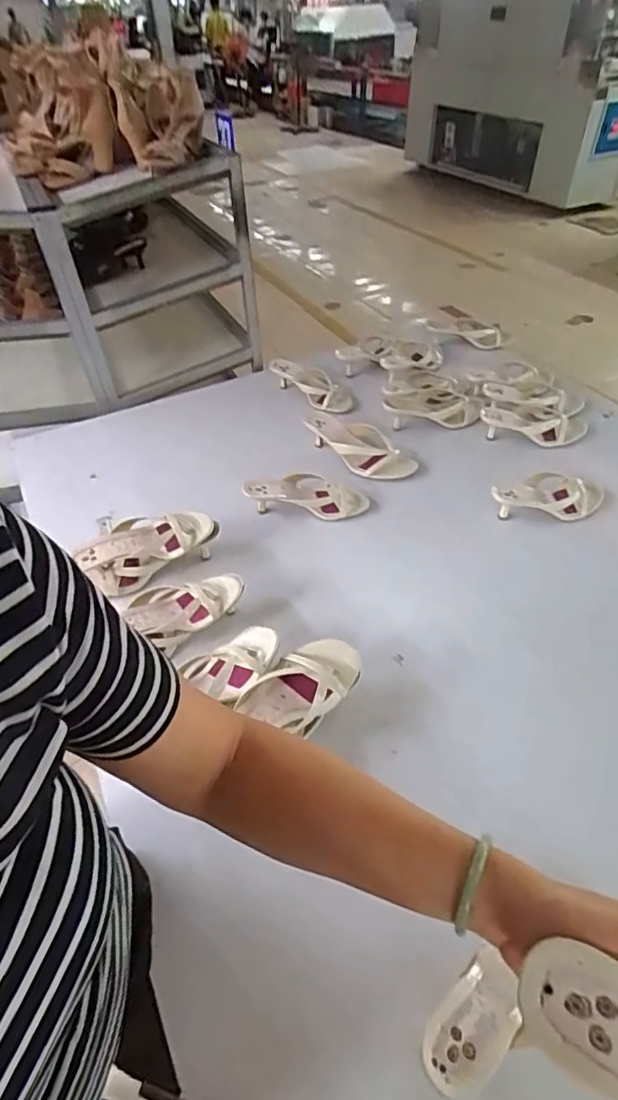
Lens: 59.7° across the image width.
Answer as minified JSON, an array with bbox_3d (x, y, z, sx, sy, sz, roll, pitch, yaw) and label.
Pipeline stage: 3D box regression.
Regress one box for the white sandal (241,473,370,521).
[{"bbox_3d":[-0.008,-0.092,0.991,0.225,0.070,0.082,8,43,-10],"label":"white sandal"}]

